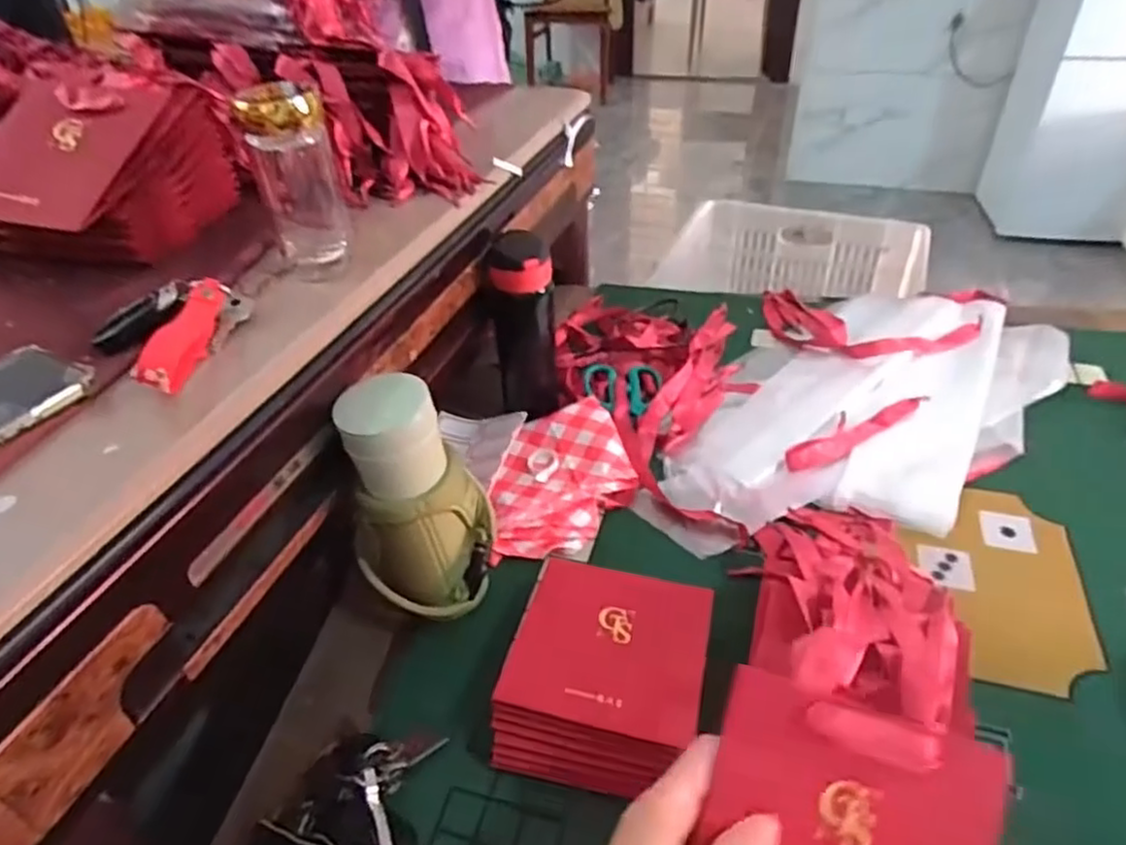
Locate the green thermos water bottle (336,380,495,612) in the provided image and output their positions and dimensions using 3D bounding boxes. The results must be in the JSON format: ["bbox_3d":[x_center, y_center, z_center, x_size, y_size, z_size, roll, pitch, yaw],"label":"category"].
[{"bbox_3d":[-0.112,0.070,0.550,0.105,0.209,0.079,-14,41,-14],"label":"green thermos water bottle"}]

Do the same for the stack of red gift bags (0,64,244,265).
[{"bbox_3d":[-0.382,-0.209,0.579,0.131,0.109,0.185,10,41,14],"label":"stack of red gift bags"}]

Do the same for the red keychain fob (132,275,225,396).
[{"bbox_3d":[-0.244,-0.052,0.458,0.018,0.041,0.108,-5,40,-3],"label":"red keychain fob"}]

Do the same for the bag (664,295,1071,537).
[{"bbox_3d":[0.344,-0.027,0.783,0.274,0.030,0.490,30,50,33],"label":"bag"}]

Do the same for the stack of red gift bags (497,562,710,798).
[{"bbox_3d":[0.034,0.189,0.535,0.142,0.052,0.169,8,41,13],"label":"stack of red gift bags"}]

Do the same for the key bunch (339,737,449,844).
[{"bbox_3d":[-0.114,0.256,0.484,0.071,0.029,0.066,-14,41,-13],"label":"key bunch"}]

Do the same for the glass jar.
[{"bbox_3d":[-0.191,-0.170,0.512,0.051,0.139,0.051,-14,41,-14],"label":"glass jar"}]

